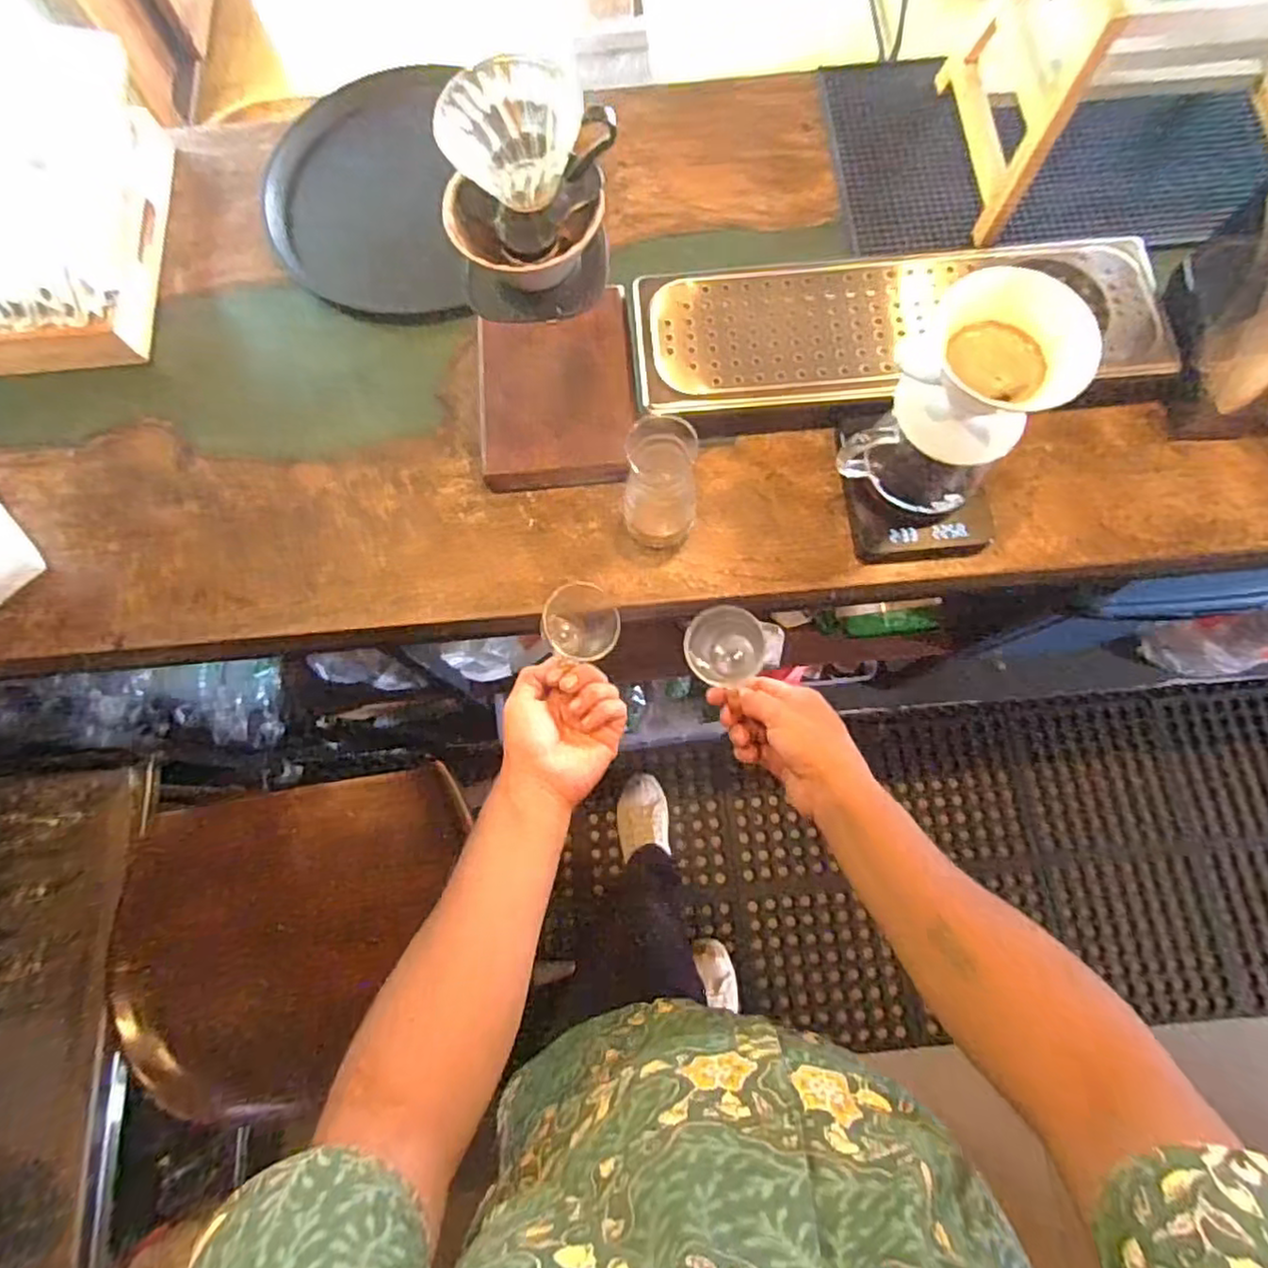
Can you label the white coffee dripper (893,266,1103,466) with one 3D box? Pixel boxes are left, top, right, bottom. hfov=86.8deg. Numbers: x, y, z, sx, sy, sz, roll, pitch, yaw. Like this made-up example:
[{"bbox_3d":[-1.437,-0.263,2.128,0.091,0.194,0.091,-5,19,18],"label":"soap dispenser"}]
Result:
[{"bbox_3d":[0.269,-0.198,0.516,0.109,0.096,0.113,-40,77,-9],"label":"white coffee dripper"}]

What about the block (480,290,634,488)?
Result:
[{"bbox_3d":[-0.077,-0.253,0.692,0.162,0.043,0.209,-5,75,0],"label":"block"}]

